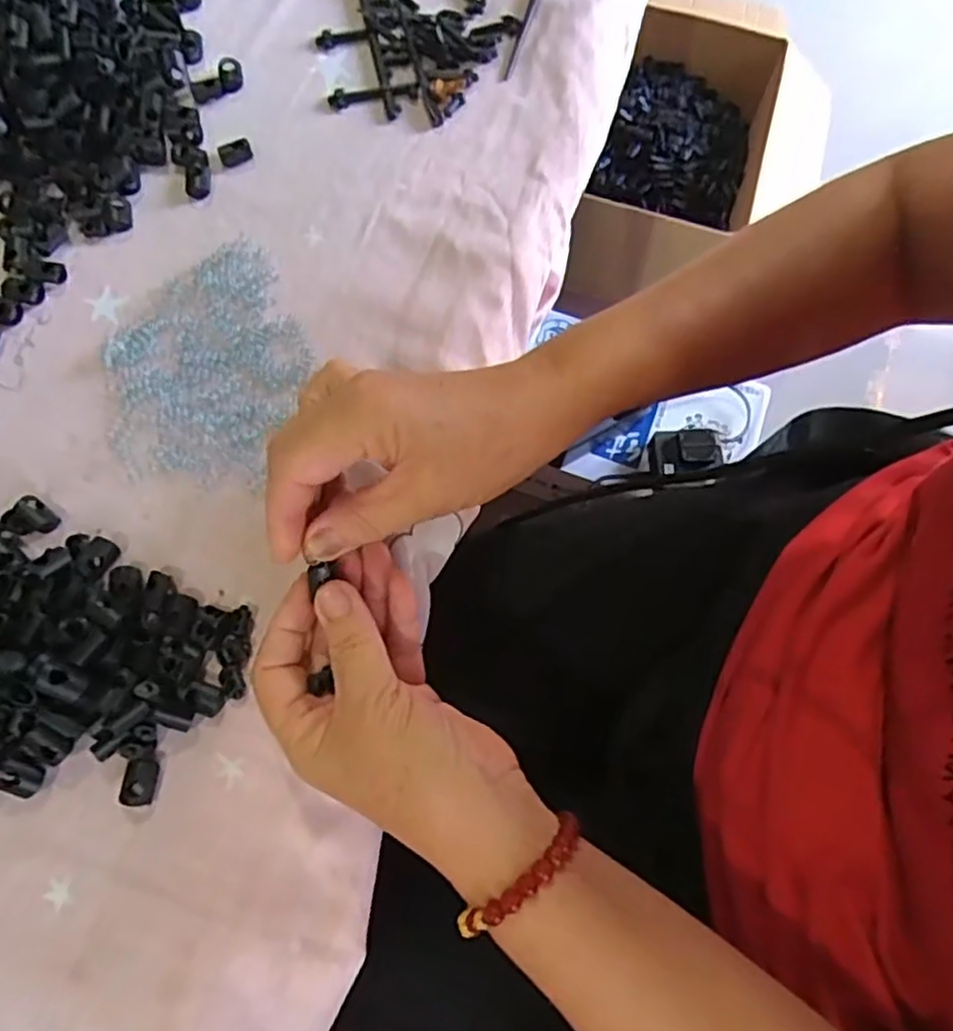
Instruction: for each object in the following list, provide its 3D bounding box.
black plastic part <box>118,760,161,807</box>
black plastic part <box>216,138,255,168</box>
[{"bbox_3d":[-0.156,0.123,0.320,0.012,0.009,0.020,5,73,1],"label":"black plastic part"},{"bbox_3d":[-0.153,-0.231,0.438,0.021,0.004,0.016,-21,74,-7],"label":"black plastic part"}]

